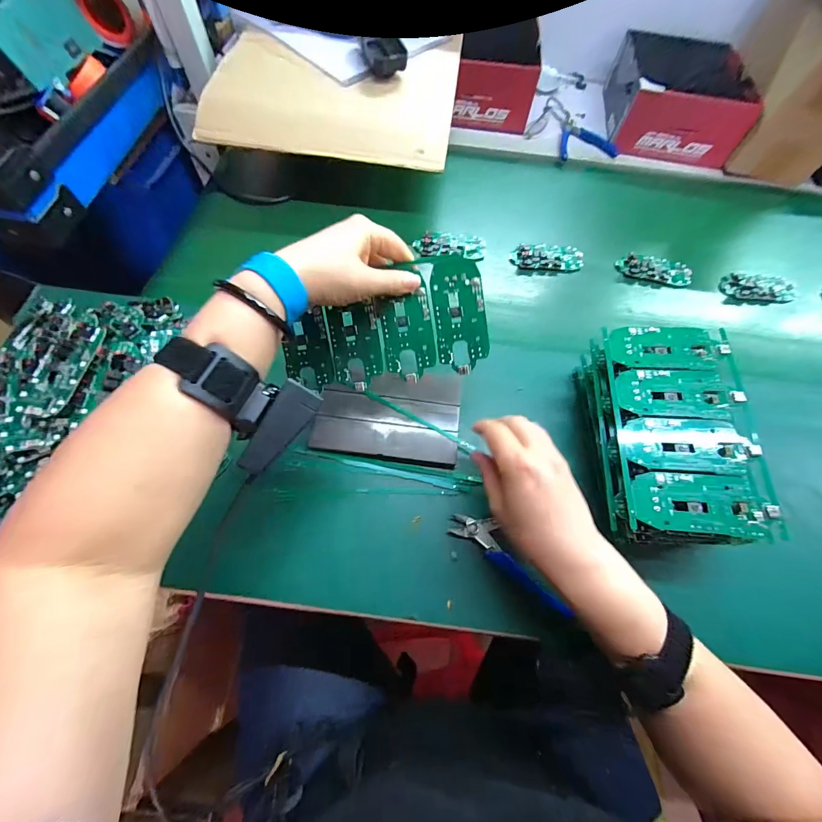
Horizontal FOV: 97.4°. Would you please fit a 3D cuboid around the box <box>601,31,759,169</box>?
[{"bbox_3d":[0.452,-0.542,0.624,0.183,0.093,0.231,7,66,0],"label":"box"}]

